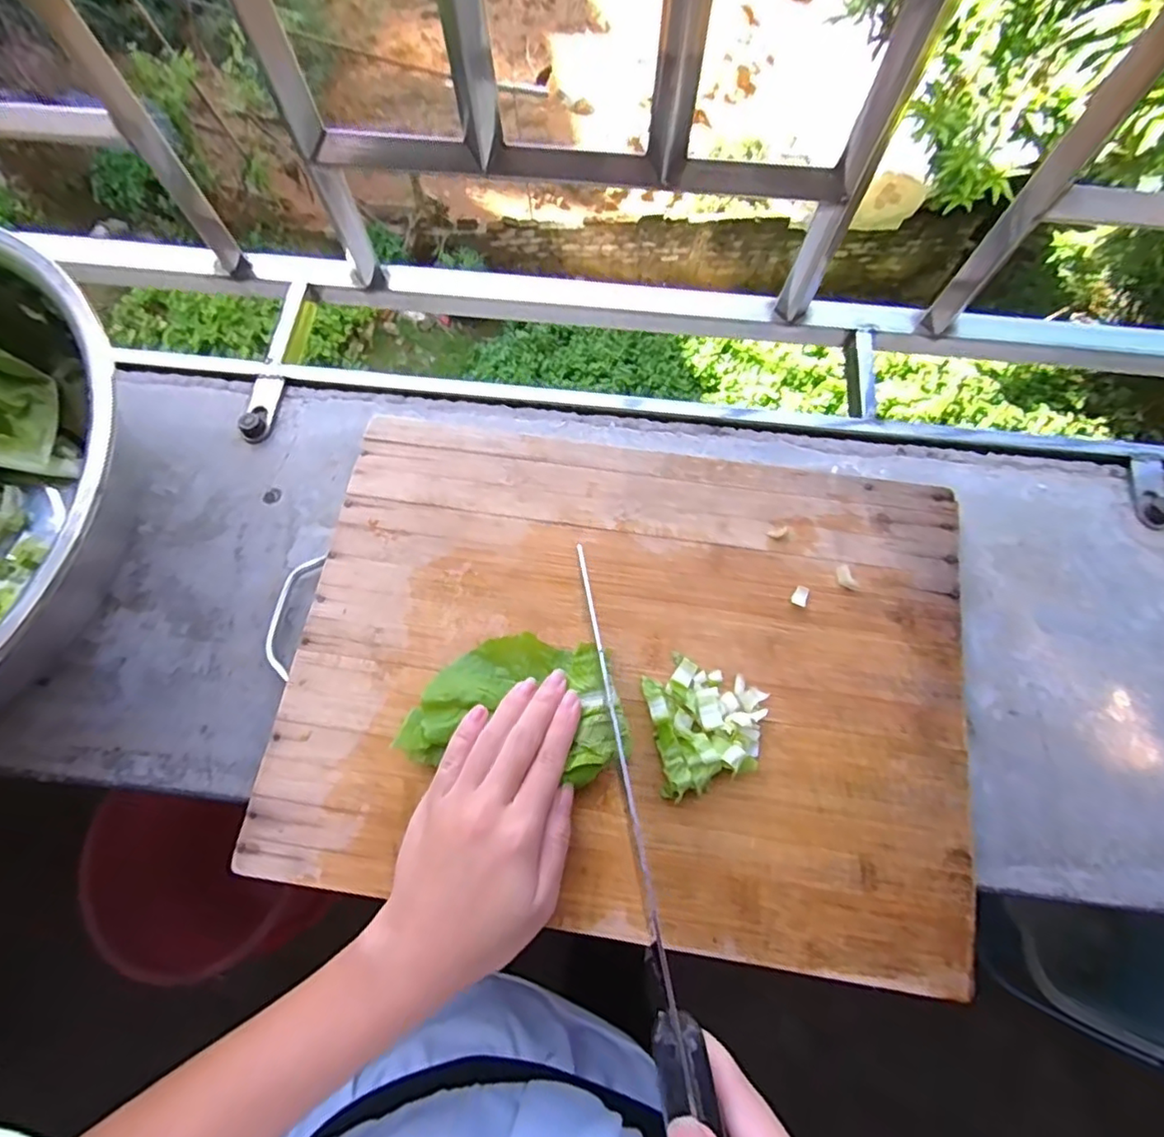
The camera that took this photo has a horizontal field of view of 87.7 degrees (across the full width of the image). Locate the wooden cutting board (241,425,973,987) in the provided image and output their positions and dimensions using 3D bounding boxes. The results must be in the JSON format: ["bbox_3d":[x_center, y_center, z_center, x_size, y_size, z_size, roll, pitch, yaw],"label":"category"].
[{"bbox_3d":[0.025,0.055,0.346,0.371,0.030,0.268,9,71,1],"label":"wooden cutting board"}]

